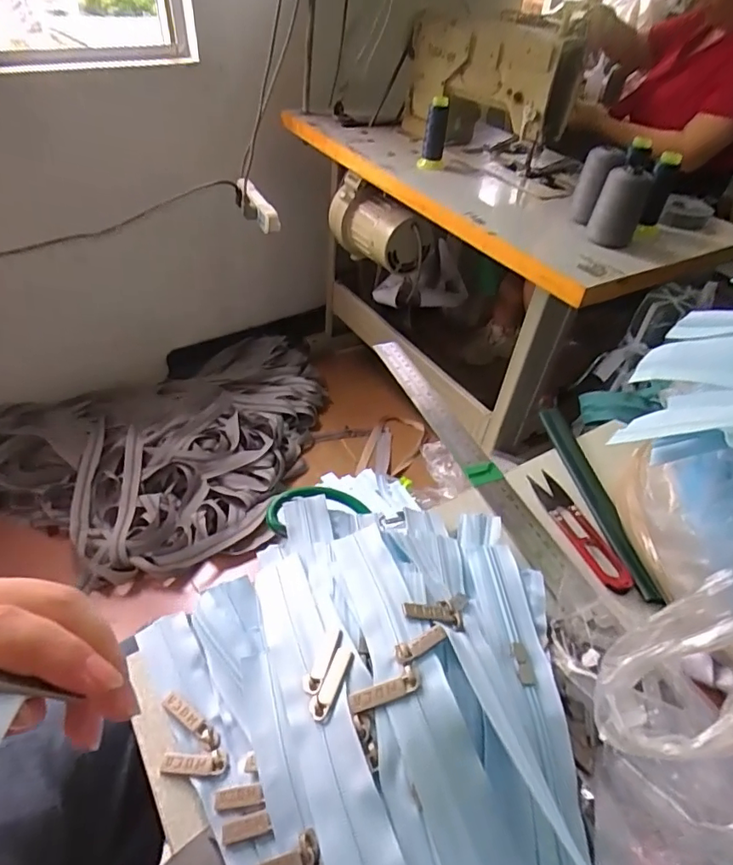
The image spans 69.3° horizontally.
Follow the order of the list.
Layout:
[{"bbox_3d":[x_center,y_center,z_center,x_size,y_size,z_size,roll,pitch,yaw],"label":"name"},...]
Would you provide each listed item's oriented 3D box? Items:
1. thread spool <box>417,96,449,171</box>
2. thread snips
[{"bbox_3d":[0.147,-0.634,1.135,0.061,0.134,0.051,7,44,2],"label":"thread spool"},{"bbox_3d":[0.174,0.080,0.435,0.030,0.006,0.117,-13,47,-17],"label":"thread snips"}]

